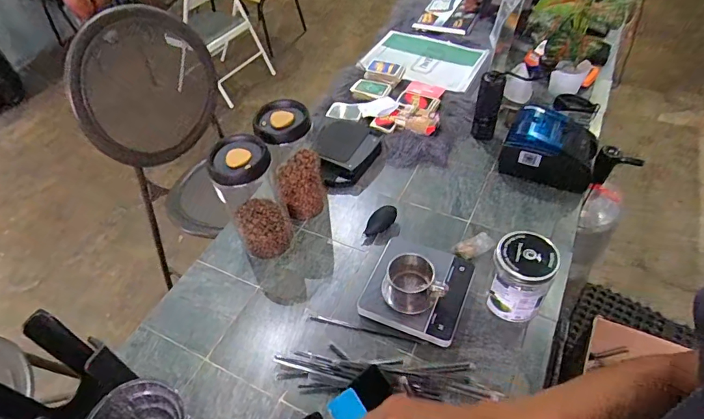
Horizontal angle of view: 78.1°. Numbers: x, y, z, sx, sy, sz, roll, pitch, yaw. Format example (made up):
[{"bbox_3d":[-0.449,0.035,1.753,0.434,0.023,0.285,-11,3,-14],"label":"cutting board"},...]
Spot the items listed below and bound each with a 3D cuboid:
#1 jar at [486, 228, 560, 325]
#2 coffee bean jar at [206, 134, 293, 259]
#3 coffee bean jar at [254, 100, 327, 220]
[{"bbox_3d":[0.263,0.104,0.677,0.083,0.118,0.088,-3,49,4],"label":"jar"},{"bbox_3d":[-0.171,-0.013,0.763,0.092,0.228,0.091,-3,49,4],"label":"coffee bean jar"},{"bbox_3d":[-0.111,-0.086,0.818,0.094,0.226,0.088,-3,49,4],"label":"coffee bean jar"}]

